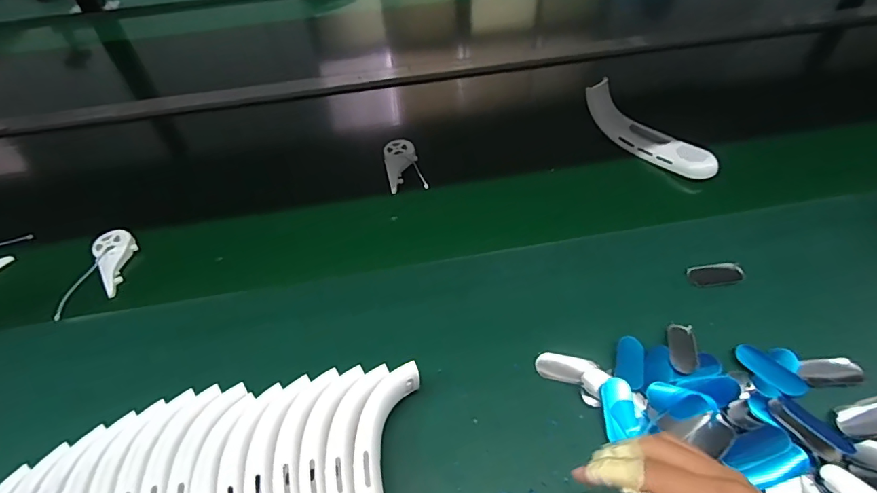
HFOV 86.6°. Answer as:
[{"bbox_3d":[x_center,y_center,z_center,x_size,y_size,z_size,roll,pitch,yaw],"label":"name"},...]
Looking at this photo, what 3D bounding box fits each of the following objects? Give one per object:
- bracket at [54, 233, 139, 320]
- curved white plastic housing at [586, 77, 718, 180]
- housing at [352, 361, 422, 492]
[{"bbox_3d":[-0.401,0.032,0.551,0.049,0.013,0.121,8,58,-8],"label":"bracket"},{"bbox_3d":[0.290,-0.161,0.640,0.042,0.056,0.194,-31,55,-23],"label":"curved white plastic housing"},{"bbox_3d":[-0.041,0.191,0.358,0.048,0.044,0.203,-2,48,2],"label":"housing"}]

